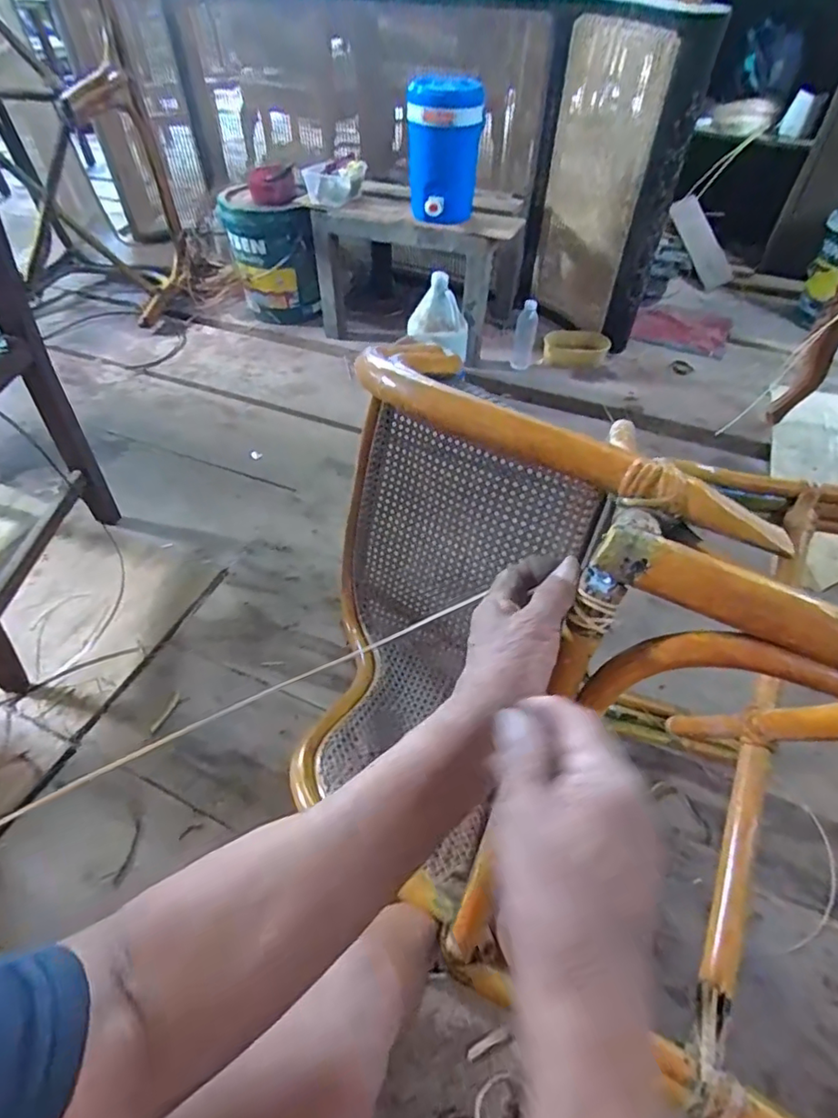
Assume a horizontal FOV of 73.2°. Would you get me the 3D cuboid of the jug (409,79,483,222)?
[{"bbox_3d":[0.060,-0.951,1.347,0.169,0.291,0.149,4,47,3],"label":"jug"}]

